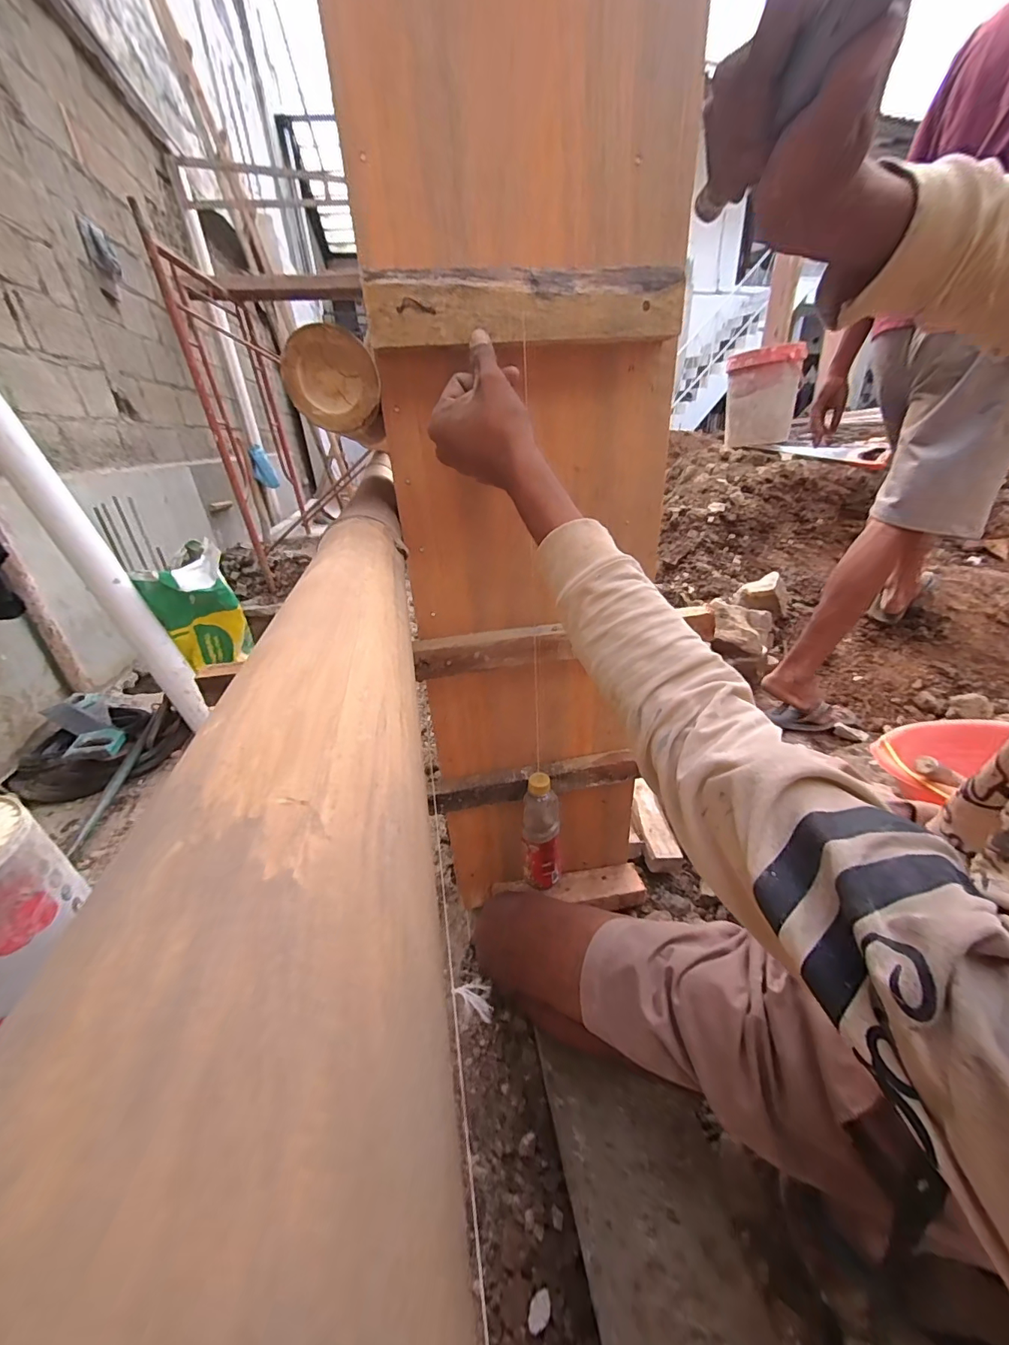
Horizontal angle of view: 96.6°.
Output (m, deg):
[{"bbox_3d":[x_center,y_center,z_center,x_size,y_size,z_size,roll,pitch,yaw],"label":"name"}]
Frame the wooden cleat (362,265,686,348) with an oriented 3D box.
[{"bbox_3d":[0.023,-0.318,0.389,0.273,0.053,0.014,-8,27,-9],"label":"wooden cleat"}]

